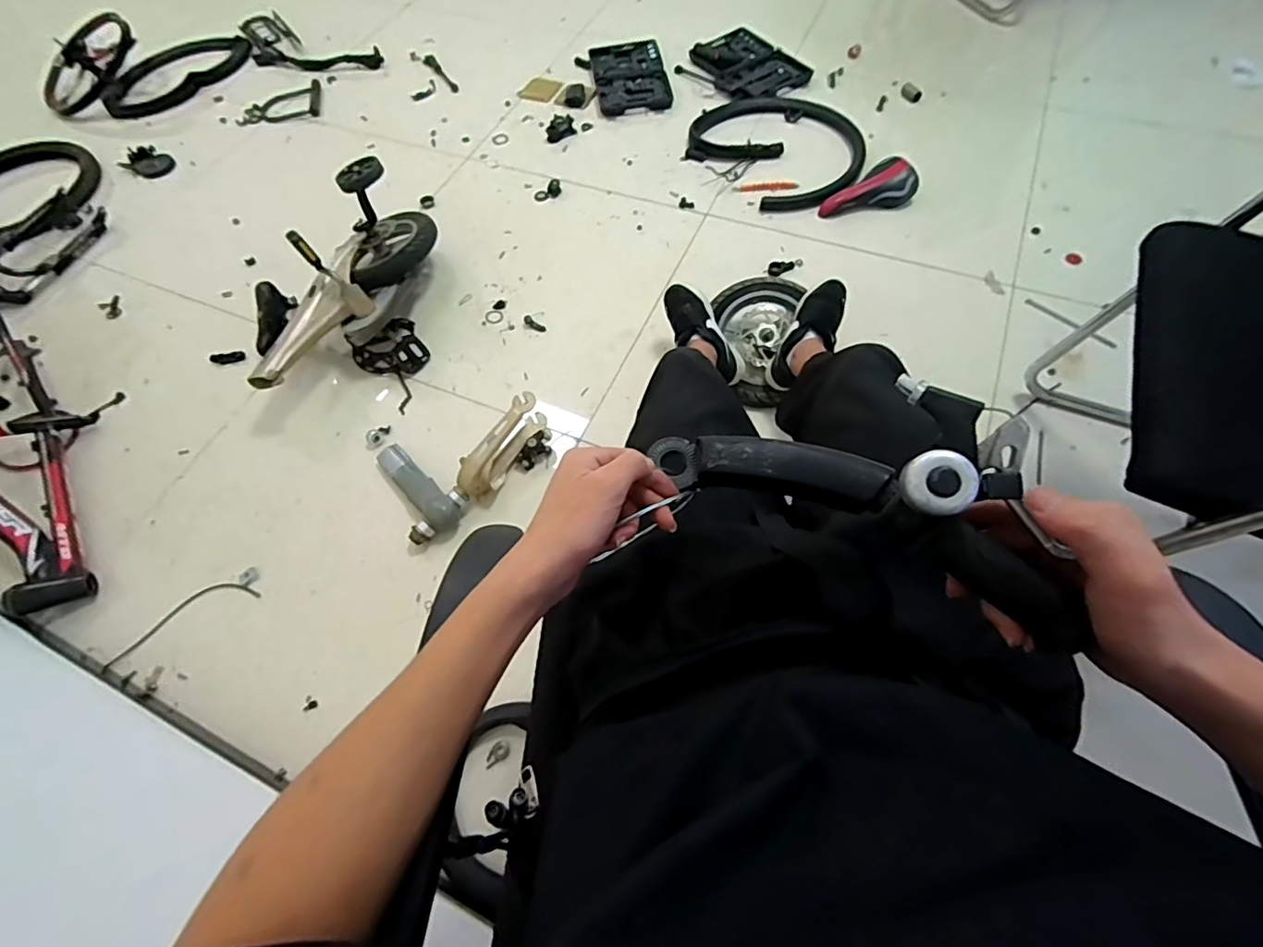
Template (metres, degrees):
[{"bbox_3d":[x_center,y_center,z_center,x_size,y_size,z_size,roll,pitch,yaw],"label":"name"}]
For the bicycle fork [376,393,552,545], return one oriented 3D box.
[{"bbox_3d":[-0.344,-0.046,1.119,0.351,0.117,0.248,-28,66,-10],"label":"bicycle fork"}]

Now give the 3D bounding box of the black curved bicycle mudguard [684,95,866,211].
[{"bbox_3d":[0.433,-0.975,1.574,0.429,0.056,0.492,-39,69,-15],"label":"black curved bicycle mudguard"}]

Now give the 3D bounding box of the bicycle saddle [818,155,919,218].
[{"bbox_3d":[0.645,-0.776,1.480,0.261,0.081,0.126,-17,64,10],"label":"bicycle saddle"}]

